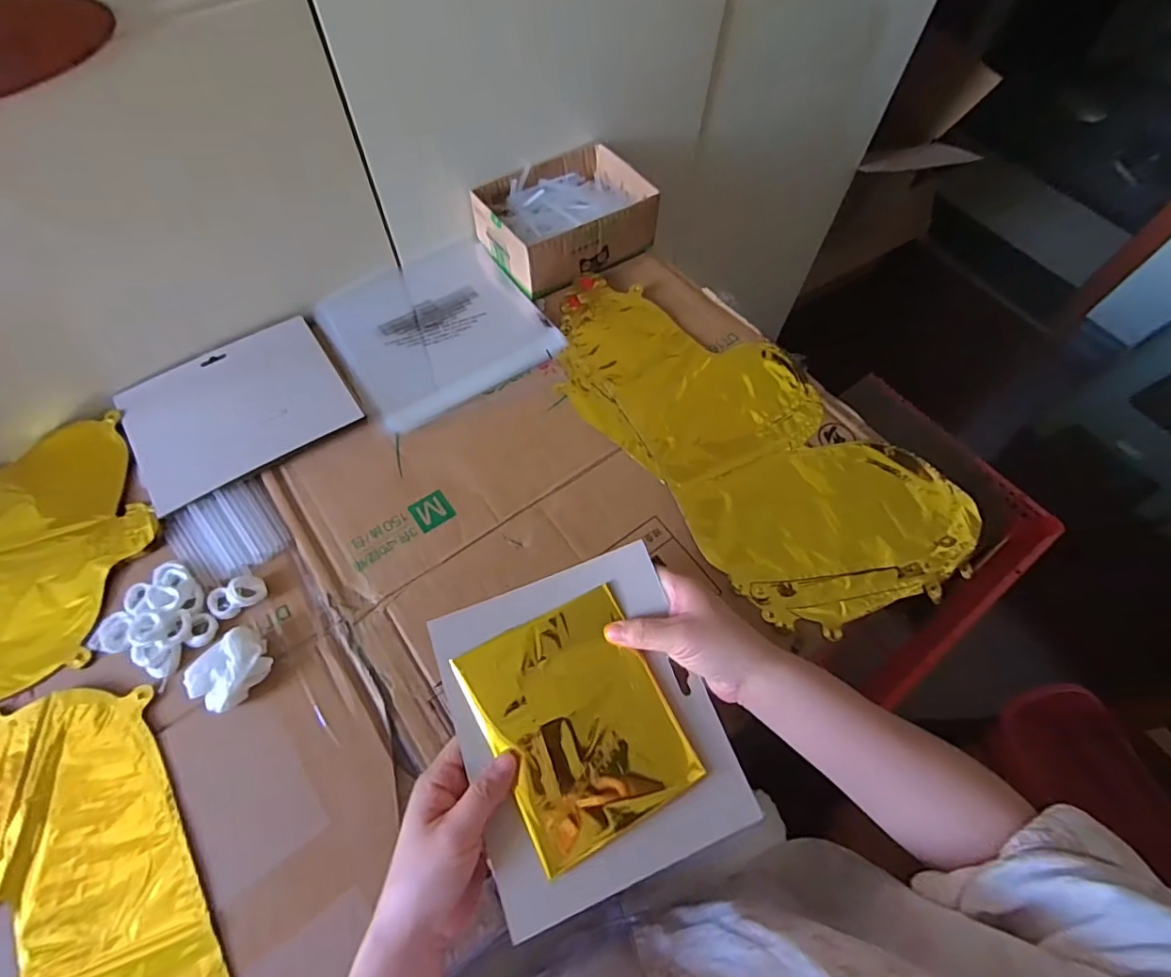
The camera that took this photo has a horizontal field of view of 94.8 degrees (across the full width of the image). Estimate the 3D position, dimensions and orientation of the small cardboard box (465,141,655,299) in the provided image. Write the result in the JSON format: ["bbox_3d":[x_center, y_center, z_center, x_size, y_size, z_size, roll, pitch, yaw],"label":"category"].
[{"bbox_3d":[-0.022,-0.319,0.632,0.189,0.061,0.138,-30,67,-17],"label":"small cardboard box"}]

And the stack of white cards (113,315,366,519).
[{"bbox_3d":[-0.339,-0.082,0.525,0.190,0.012,0.161,-33,68,-18],"label":"stack of white cards"}]

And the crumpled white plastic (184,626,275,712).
[{"bbox_3d":[-0.266,0.136,0.405,0.043,0.020,0.055,32,65,14],"label":"crumpled white plastic"}]

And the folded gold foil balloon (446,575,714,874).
[{"bbox_3d":[-0.005,0.150,0.354,0.115,0.007,0.139,-24,72,-15],"label":"folded gold foil balloon"}]

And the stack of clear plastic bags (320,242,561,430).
[{"bbox_3d":[-0.166,-0.184,0.601,0.209,0.020,0.227,-30,64,-18],"label":"stack of clear plastic bags"}]

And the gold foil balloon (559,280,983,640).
[{"bbox_3d":[0.145,-0.058,0.532,0.225,0.015,0.453,-38,70,-20],"label":"gold foil balloon"}]

